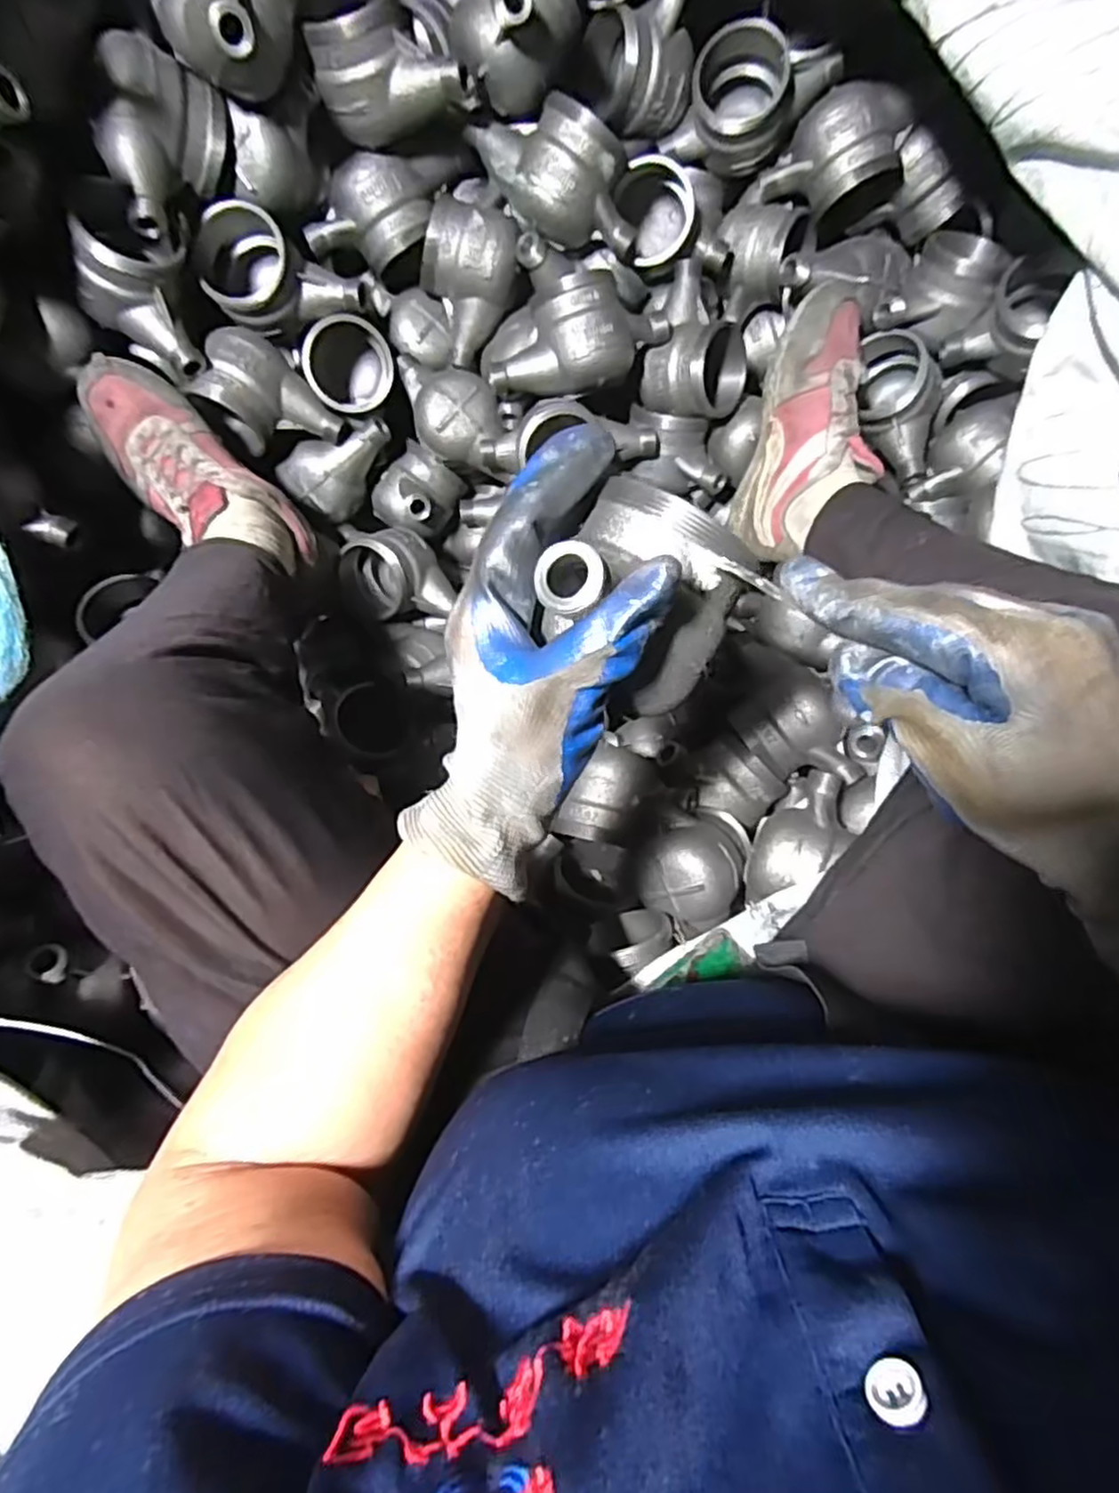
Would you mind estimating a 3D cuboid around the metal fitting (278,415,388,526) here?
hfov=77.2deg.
[{"bbox_3d":[-0.214,-0.276,0.689,0.104,0.056,0.064,-44,90,-4],"label":"metal fitting"}]

